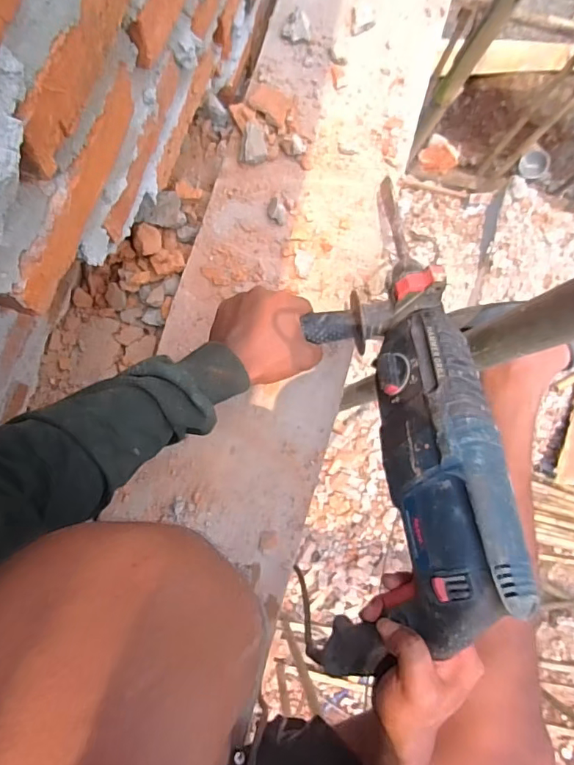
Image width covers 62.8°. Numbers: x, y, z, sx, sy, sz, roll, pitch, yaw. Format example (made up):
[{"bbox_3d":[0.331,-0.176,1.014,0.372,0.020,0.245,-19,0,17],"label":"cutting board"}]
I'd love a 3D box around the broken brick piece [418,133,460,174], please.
[{"bbox_3d":[0.207,-0.308,0.644,0.047,0.030,0.036,41,80,0],"label":"broken brick piece"}]

